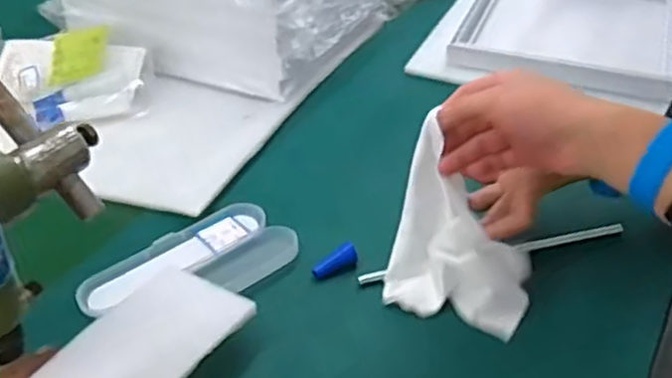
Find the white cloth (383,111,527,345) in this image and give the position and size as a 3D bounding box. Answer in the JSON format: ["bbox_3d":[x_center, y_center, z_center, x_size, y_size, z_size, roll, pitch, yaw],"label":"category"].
[{"bbox_3d":[0.107,0.032,0.553,0.109,0.144,0.035,14,7,13],"label":"white cloth"}]

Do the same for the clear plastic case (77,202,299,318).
[{"bbox_3d":[-0.122,0.066,0.590,0.173,0.014,0.089,-29,46,-33],"label":"clear plastic case"}]

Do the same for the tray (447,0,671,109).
[{"bbox_3d":[0.316,-0.222,0.921,0.268,0.051,0.302,14,39,17],"label":"tray"}]

